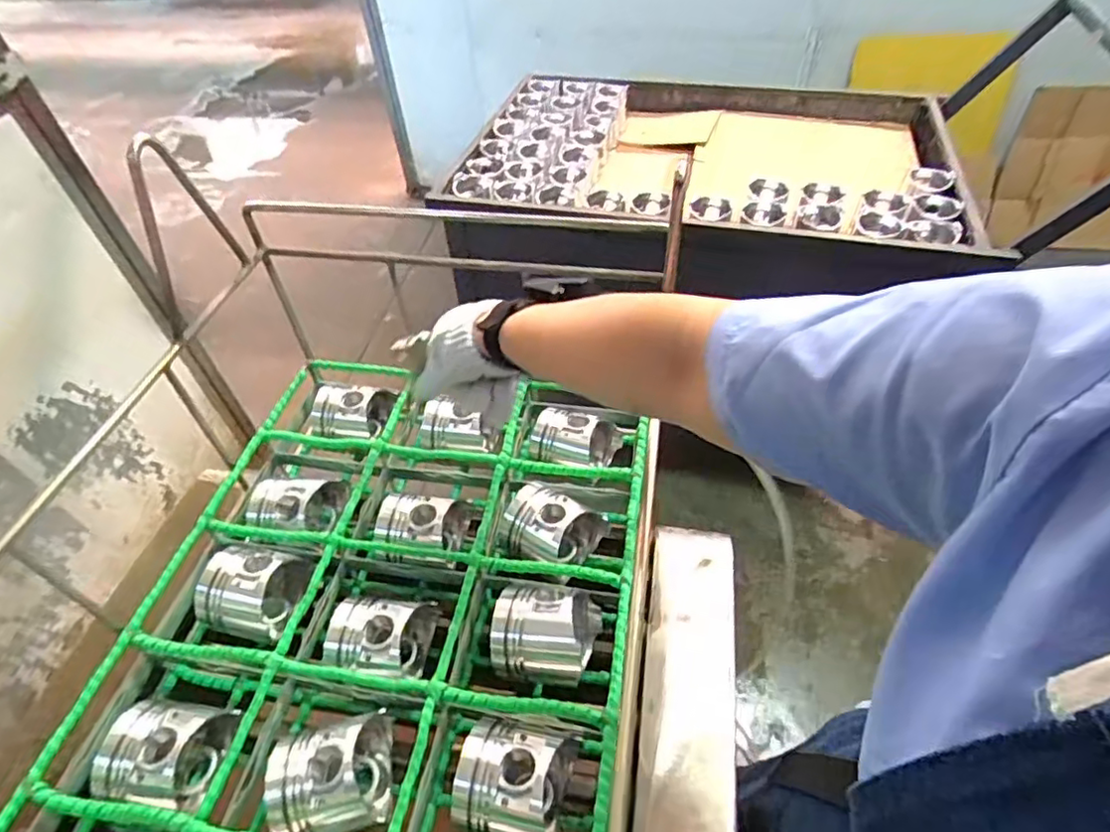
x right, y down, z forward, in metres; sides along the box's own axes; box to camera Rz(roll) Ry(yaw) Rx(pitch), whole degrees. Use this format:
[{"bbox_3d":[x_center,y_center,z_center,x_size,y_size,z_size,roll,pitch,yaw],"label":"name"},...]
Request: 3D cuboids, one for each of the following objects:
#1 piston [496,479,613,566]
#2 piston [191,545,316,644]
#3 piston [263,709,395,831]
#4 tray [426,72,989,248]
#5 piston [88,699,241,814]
[{"bbox_3d":[-0.007,0.129,0.693,0.099,0.068,0.090,20,53,22],"label":"piston"},{"bbox_3d":[-0.323,0.187,0.655,0.093,0.076,0.092,10,50,14],"label":"piston"},{"bbox_3d":[-0.189,0.314,0.525,0.100,0.072,0.089,-16,49,-9],"label":"piston"},{"bbox_3d":[0.378,-0.613,1.508,1.115,0.191,0.758,6,49,11],"label":"tray"},{"bbox_3d":[-0.351,0.306,0.555,0.100,0.073,0.087,3,48,8],"label":"piston"}]

